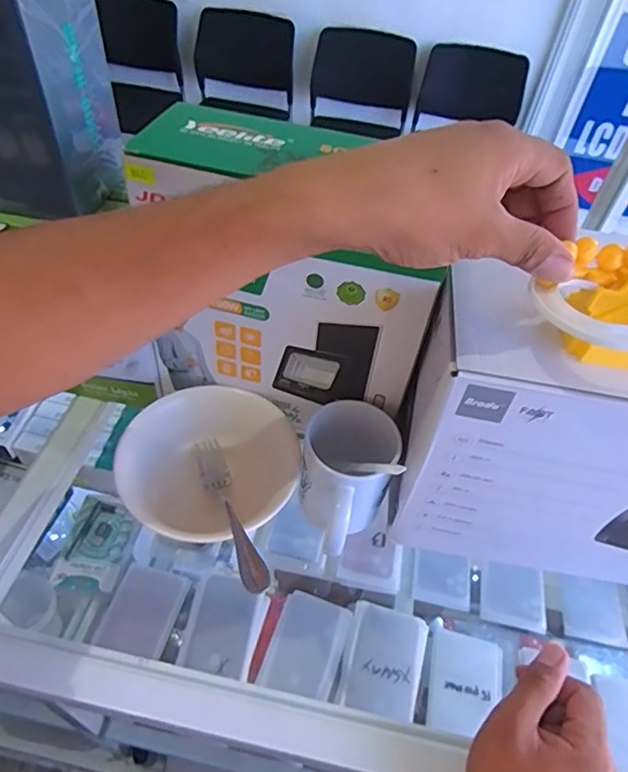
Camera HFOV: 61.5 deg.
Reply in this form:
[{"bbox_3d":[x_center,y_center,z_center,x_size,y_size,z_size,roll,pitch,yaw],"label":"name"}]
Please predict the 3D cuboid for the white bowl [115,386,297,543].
[{"bbox_3d":[-0.092,0.074,0.481,0.152,0.056,0.154,13,48,5],"label":"white bowl"}]

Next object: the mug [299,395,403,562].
[{"bbox_3d":[0.029,0.082,0.463,0.082,0.087,0.116,7,48,0],"label":"mug"}]

